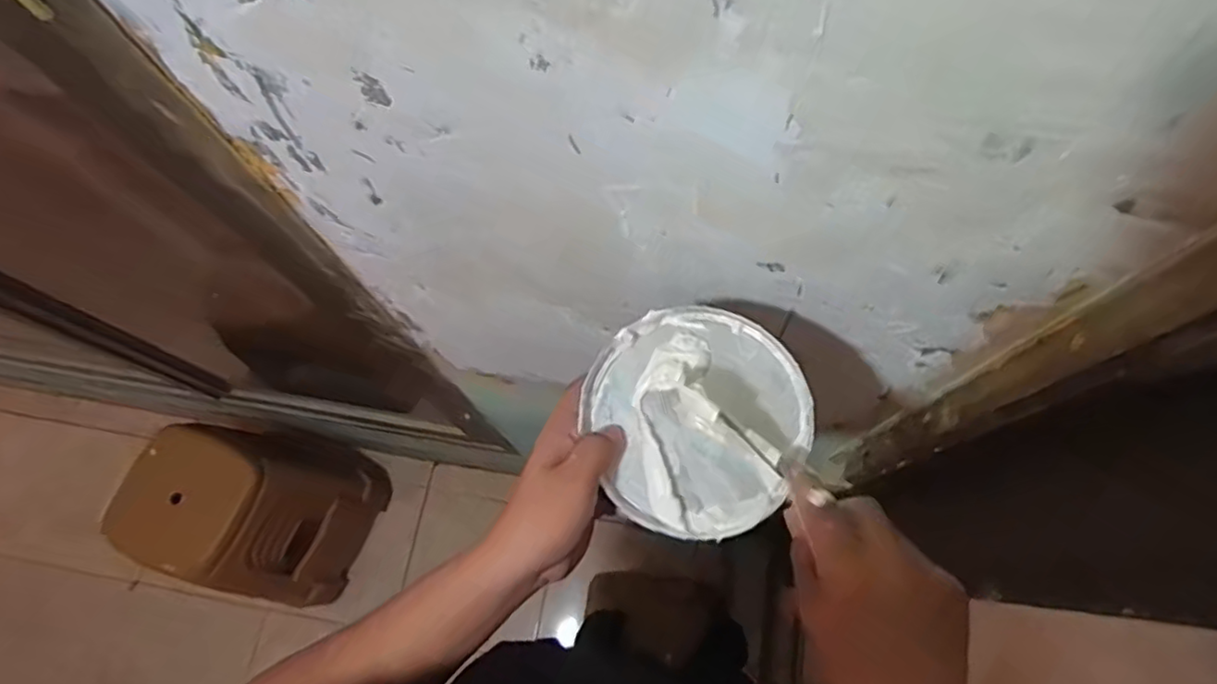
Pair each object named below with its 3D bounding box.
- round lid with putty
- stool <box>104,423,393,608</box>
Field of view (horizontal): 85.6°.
[{"bbox_3d":[0.061,0.051,0.447,0.140,0.022,0.152,-1,71,2],"label":"round lid with putty"},{"bbox_3d":[-0.815,0.399,1.607,0.350,0.565,0.375,22,73,10],"label":"stool"}]

